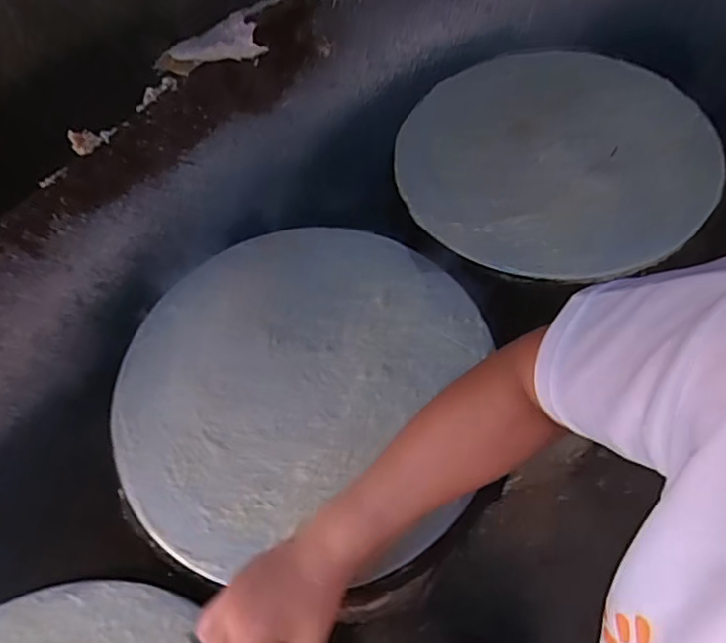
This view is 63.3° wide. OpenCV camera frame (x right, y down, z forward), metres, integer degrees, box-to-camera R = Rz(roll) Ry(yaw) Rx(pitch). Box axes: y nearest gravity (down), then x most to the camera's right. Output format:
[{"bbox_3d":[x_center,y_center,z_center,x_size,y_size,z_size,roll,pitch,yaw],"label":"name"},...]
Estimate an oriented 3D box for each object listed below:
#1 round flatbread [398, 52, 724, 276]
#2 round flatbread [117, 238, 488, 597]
[{"bbox_3d":[0.229,-0.209,0.692,0.343,0.026,0.350,31,65,20],"label":"round flatbread"},{"bbox_3d":[-0.066,0.052,0.574,0.338,0.027,0.347,-2,59,3],"label":"round flatbread"}]

